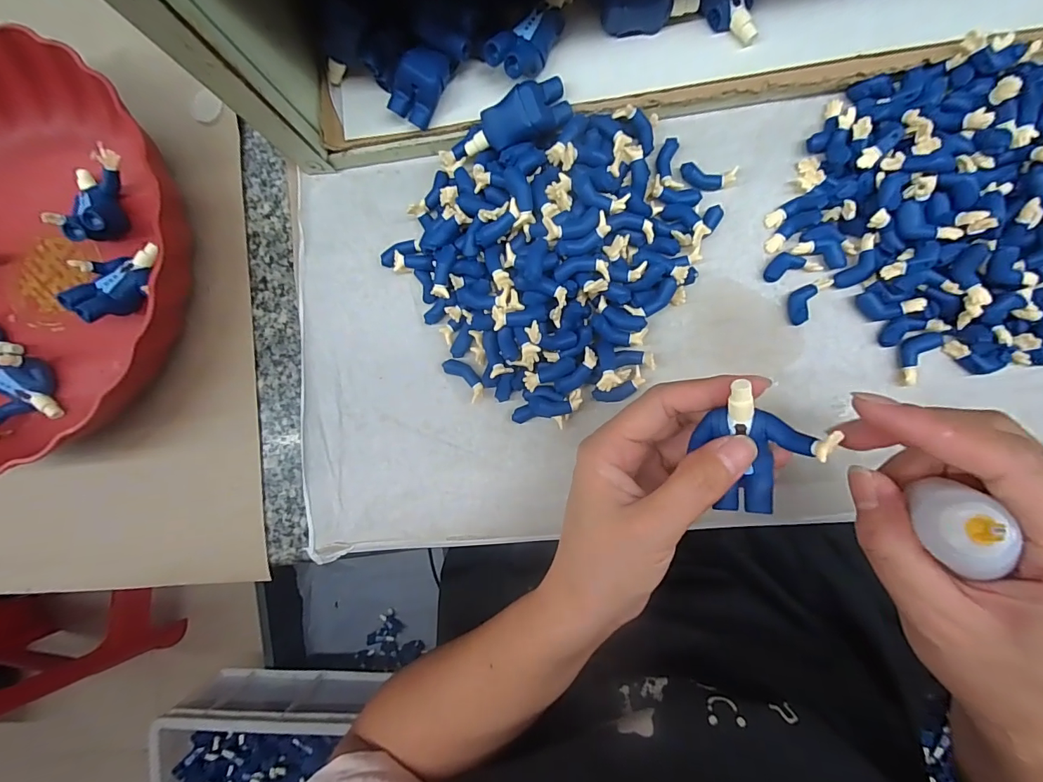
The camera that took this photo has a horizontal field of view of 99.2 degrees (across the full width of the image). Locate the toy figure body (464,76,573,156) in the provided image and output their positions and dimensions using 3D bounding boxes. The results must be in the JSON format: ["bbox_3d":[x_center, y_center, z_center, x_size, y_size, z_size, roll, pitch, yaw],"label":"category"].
[{"bbox_3d":[-0.002,-0.140,0.232,0.057,0.023,0.023,-25,86,6],"label":"toy figure body"}]

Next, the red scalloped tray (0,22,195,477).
[{"bbox_3d":[-0.307,-0.073,0.264,0.243,0.050,0.240,-40,85,4],"label":"red scalloped tray"}]

